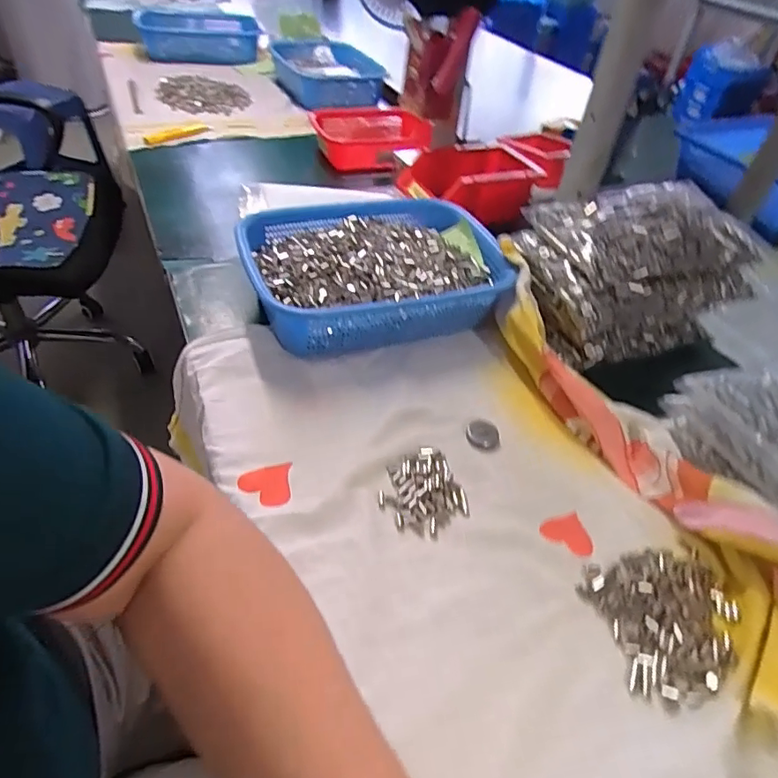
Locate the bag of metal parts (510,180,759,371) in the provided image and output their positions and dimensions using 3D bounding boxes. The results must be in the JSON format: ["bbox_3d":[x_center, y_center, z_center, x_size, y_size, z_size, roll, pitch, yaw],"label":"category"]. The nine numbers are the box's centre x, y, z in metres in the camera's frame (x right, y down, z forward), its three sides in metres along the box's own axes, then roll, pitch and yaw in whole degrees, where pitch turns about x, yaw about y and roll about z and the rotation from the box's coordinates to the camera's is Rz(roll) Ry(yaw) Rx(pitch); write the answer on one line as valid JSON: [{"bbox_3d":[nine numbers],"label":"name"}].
[{"bbox_3d":[0.264,-0.132,0.613,0.227,0.136,0.165,-13,48,-20],"label":"bag of metal parts"}]

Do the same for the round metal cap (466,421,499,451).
[{"bbox_3d":[0.088,0.042,0.510,0.031,0.004,0.032,19,45,11],"label":"round metal cap"}]

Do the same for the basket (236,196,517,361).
[{"bbox_3d":[-0.017,-0.135,0.631,0.277,0.070,0.212,-11,47,-18],"label":"basket"}]

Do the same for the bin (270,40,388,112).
[{"bbox_3d":[-0.135,-0.694,1.206,0.214,0.073,0.287,-6,46,-14],"label":"bin"}]

